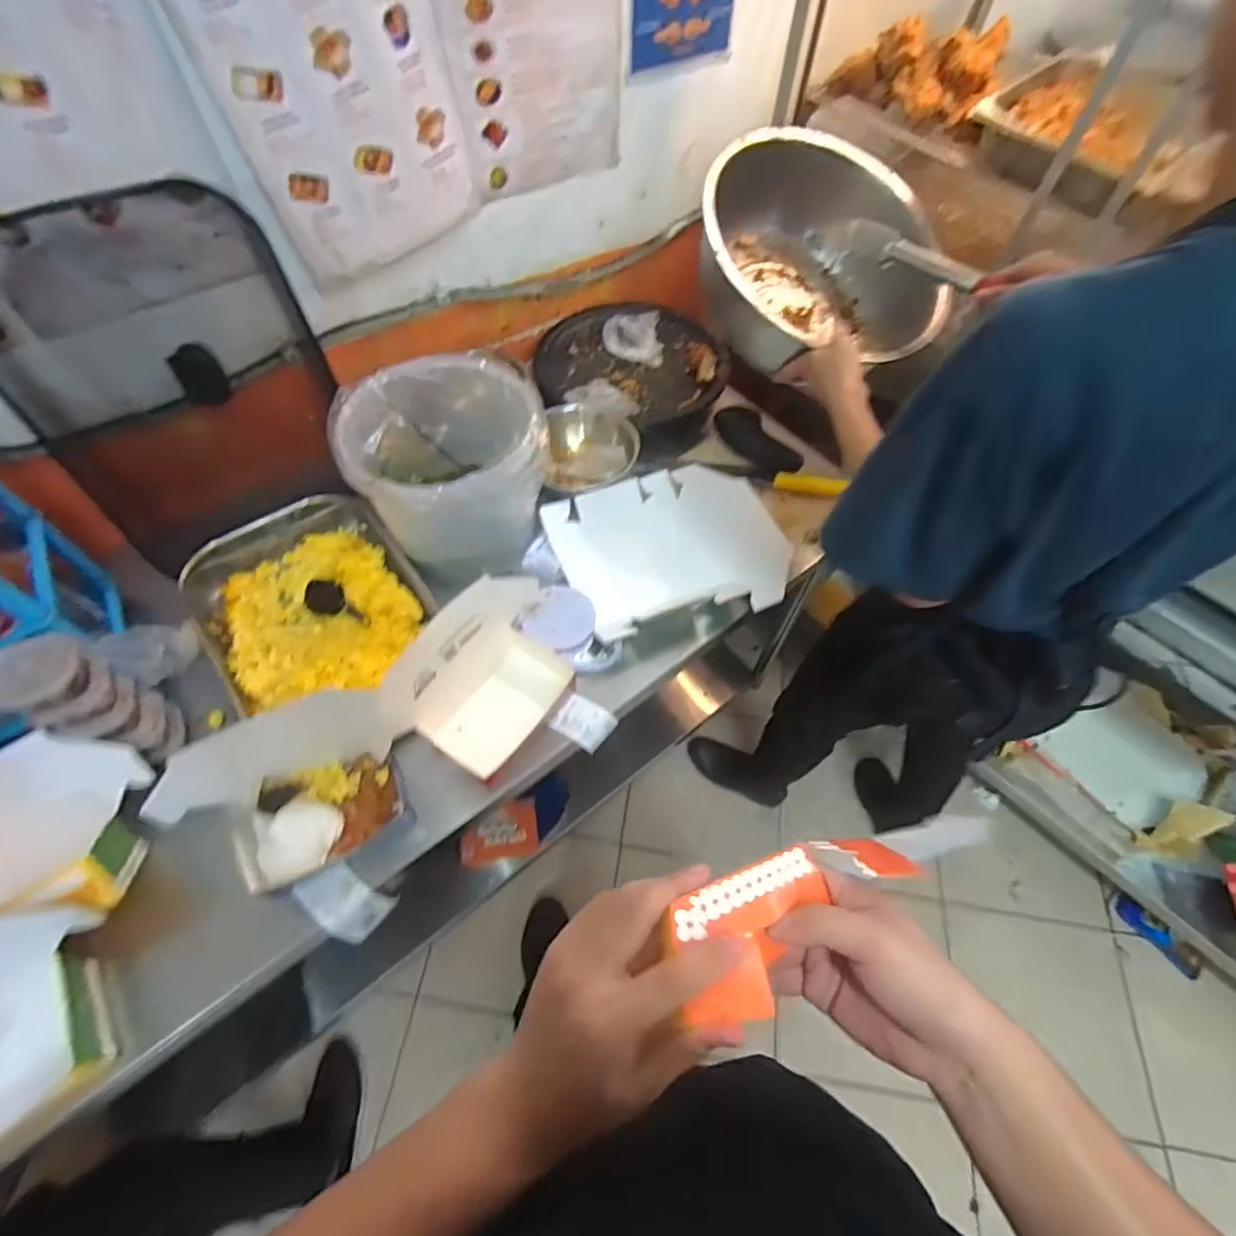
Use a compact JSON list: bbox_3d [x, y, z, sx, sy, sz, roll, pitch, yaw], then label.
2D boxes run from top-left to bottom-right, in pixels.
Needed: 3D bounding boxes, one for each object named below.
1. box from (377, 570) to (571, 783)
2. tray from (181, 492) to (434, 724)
[{"bbox_3d":[-0.156,0.077,0.761,0.137,0.168,0.256,35,64,18],"label":"box"},{"bbox_3d":[-0.436,-0.021,0.858,0.276,0.065,0.323,-34,65,-19],"label":"tray"}]

